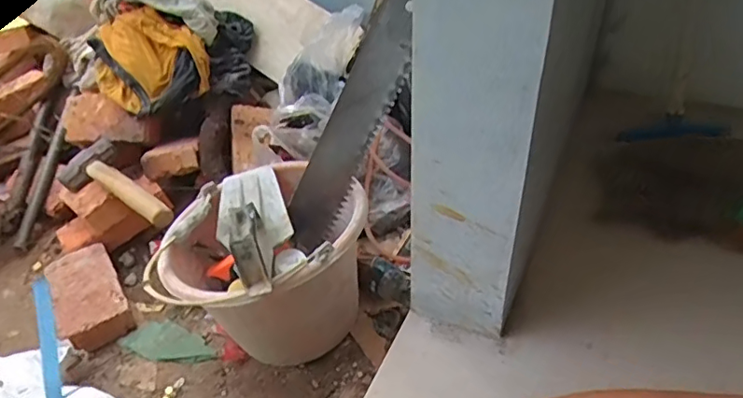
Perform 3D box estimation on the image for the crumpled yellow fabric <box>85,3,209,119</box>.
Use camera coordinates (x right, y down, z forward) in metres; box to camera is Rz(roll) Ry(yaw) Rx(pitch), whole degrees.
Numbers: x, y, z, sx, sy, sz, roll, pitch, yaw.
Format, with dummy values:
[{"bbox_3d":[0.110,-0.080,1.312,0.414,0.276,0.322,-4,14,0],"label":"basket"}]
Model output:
[{"bbox_3d":[-0.432,-0.273,1.074,0.200,0.148,0.173,-23,42,-25],"label":"crumpled yellow fabric"}]

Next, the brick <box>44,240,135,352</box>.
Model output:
[{"bbox_3d":[-0.452,0.151,0.891,0.111,0.043,0.195,-23,42,-25],"label":"brick"}]

